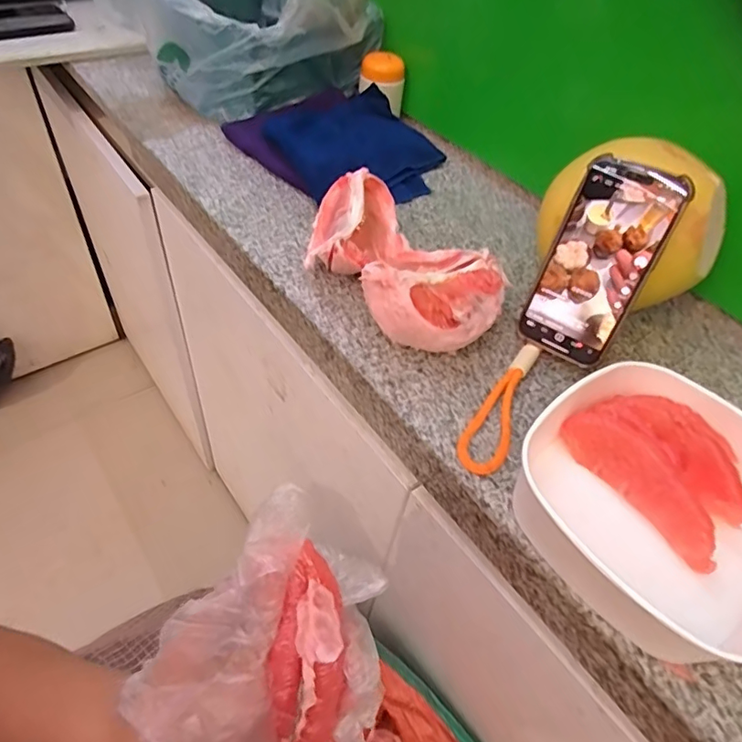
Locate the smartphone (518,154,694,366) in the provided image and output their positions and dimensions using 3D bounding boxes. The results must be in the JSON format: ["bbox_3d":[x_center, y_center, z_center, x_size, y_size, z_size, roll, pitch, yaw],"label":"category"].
[{"bbox_3d":[0.168,-0.078,0.388,0.070,0.143,0.005,33,28,27],"label":"smartphone"}]

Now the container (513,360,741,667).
[{"bbox_3d":[0.187,0.083,0.321,0.153,0.055,0.170,-23,55,-24],"label":"container"}]

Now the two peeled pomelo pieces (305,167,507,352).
[{"bbox_3d":[0.024,-0.092,0.440,0.122,0.065,0.197,-23,55,-24],"label":"two peeled pomelo pieces"}]

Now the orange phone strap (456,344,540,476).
[{"bbox_3d":[0.097,0.024,0.386,0.032,0.011,0.125,24,51,14],"label":"orange phone strap"}]

